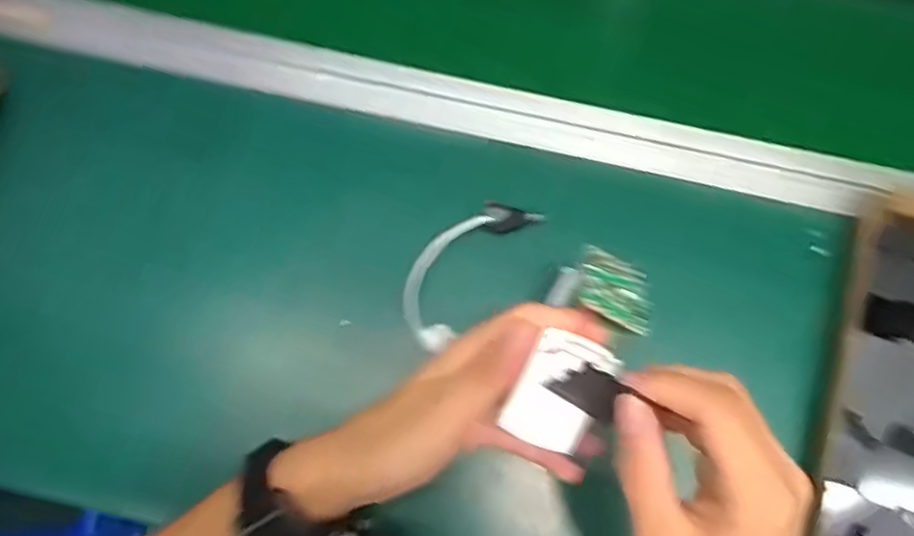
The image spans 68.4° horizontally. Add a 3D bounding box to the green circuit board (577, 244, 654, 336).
[{"bbox_3d":[0.080,0.010,0.336,0.038,0.053,0.009,31,122,-4],"label":"green circuit board"}]

